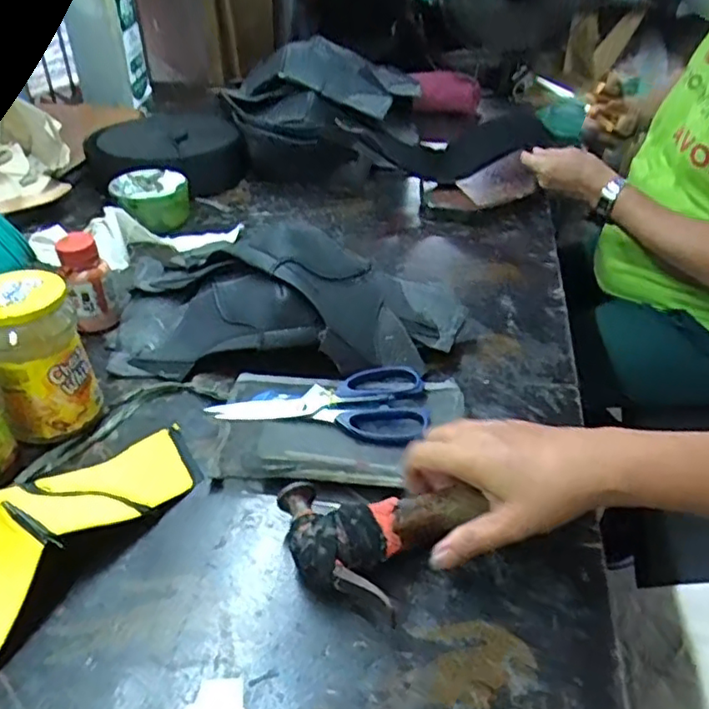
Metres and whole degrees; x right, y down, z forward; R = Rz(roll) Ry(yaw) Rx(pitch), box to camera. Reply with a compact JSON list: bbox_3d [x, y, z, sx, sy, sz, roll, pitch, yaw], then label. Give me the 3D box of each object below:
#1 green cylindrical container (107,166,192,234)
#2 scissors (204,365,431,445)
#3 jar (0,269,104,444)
[{"bbox_3d":[-0.285,-0.214,0.904,0.105,0.053,0.117,-12,39,-14],"label":"green cylindrical container"},{"bbox_3d":[-0.029,0.038,0.570,0.185,0.011,0.090,4,37,5],"label":"scissors"},{"bbox_3d":[-0.262,0.006,0.534,0.075,0.133,0.068,-23,42,-28],"label":"jar"}]

